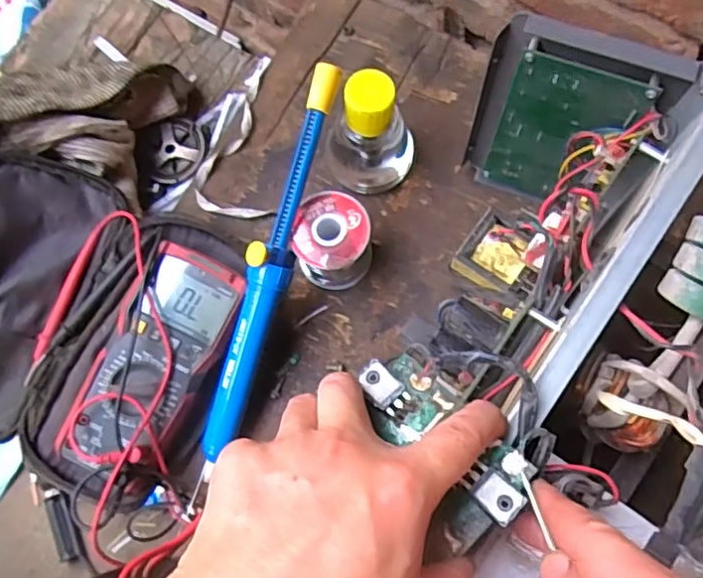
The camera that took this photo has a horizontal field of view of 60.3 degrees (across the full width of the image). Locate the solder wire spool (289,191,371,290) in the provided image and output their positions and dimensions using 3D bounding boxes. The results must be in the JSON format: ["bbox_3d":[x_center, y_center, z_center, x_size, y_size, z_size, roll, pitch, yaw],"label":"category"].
[{"bbox_3d":[-0.015,-0.037,0.503,0.059,0.071,0.059,0,75,1],"label":"solder wire spool"}]

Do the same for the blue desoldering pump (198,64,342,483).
[{"bbox_3d":[-0.063,-0.011,0.460,0.029,0.029,0.319,17,92,6],"label":"blue desoldering pump"}]

